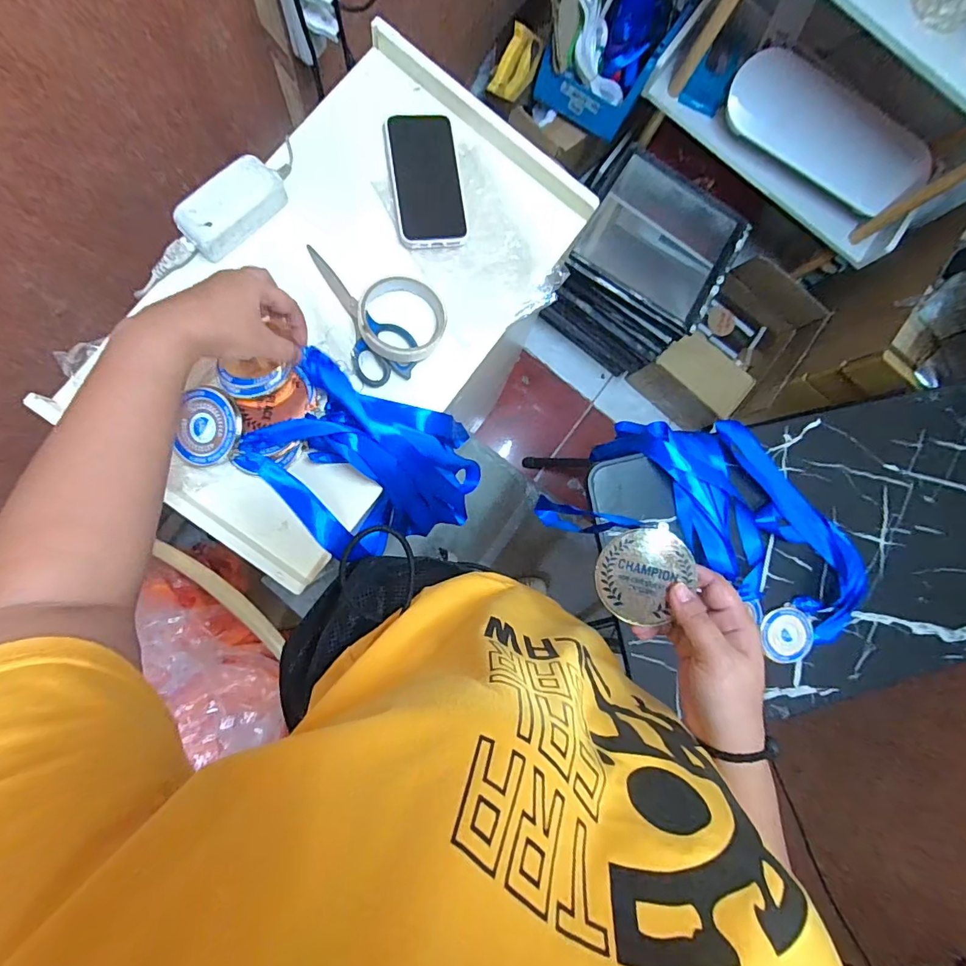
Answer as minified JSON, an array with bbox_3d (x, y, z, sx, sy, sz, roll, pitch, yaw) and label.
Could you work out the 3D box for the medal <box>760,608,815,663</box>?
[{"bbox_3d":[0.413,0.207,0.660,0.070,0.007,0.070,1,86,-8],"label":"medal"}]

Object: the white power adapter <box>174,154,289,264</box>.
[{"bbox_3d":[-0.241,-0.269,0.474,0.048,0.031,0.107,42,82,-3],"label":"white power adapter"}]

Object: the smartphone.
[{"bbox_3d":[-0.060,-0.321,0.517,0.071,0.007,0.144,-8,87,-8],"label":"smartphone"}]

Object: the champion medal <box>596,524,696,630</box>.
[{"bbox_3d":[0.124,0.069,0.380,0.065,0.004,0.076,33,95,6],"label":"champion medal"}]

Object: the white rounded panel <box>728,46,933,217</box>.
[{"bbox_3d":[0.758,-0.782,1.098,0.442,0.160,0.104,37,82,-4],"label":"white rounded panel"}]

